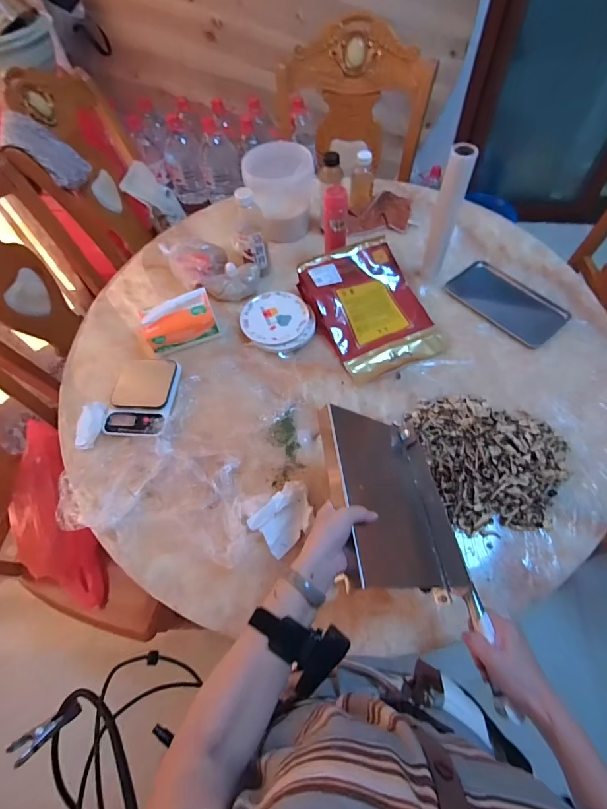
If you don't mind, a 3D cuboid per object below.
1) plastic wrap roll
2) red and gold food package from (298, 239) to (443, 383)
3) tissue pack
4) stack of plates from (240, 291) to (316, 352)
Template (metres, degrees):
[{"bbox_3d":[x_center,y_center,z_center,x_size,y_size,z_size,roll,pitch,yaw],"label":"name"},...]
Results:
[{"bbox_3d":[0.305,-0.394,0.837,0.051,0.294,0.049,-2,60,3],"label":"plastic wrap roll"},{"bbox_3d":[0.155,-0.229,0.883,0.244,0.085,0.312,-21,61,-8],"label":"red and gold food package"},{"bbox_3d":[-0.277,-0.184,0.867,0.152,0.106,0.076,-19,61,-7],"label":"tissue pack"},{"bbox_3d":[-0.064,-0.196,0.909,0.152,0.024,0.182,-34,64,-15],"label":"stack of plates"}]

